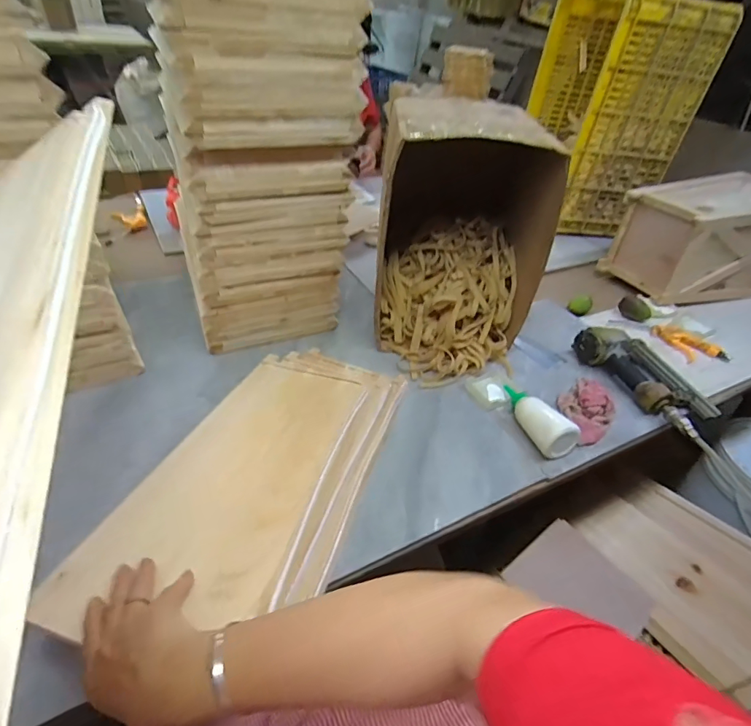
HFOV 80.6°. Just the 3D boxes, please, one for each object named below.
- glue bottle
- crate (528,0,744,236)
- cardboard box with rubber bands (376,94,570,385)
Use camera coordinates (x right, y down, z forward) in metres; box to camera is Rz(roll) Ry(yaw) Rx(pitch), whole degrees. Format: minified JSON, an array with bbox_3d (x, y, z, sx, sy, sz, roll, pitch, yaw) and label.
[{"bbox_3d":[0.253,0.082,0.720,0.053,0.051,0.152,-17,46,-26],"label":"glue bottle"},{"bbox_3d":[0.679,-0.757,1.330,0.291,0.532,0.449,-1,41,-9],"label":"crate"},{"bbox_3d":[0.133,-0.225,0.810,0.278,0.394,0.327,-4,41,-13],"label":"cardboard box with rubber bands"}]

